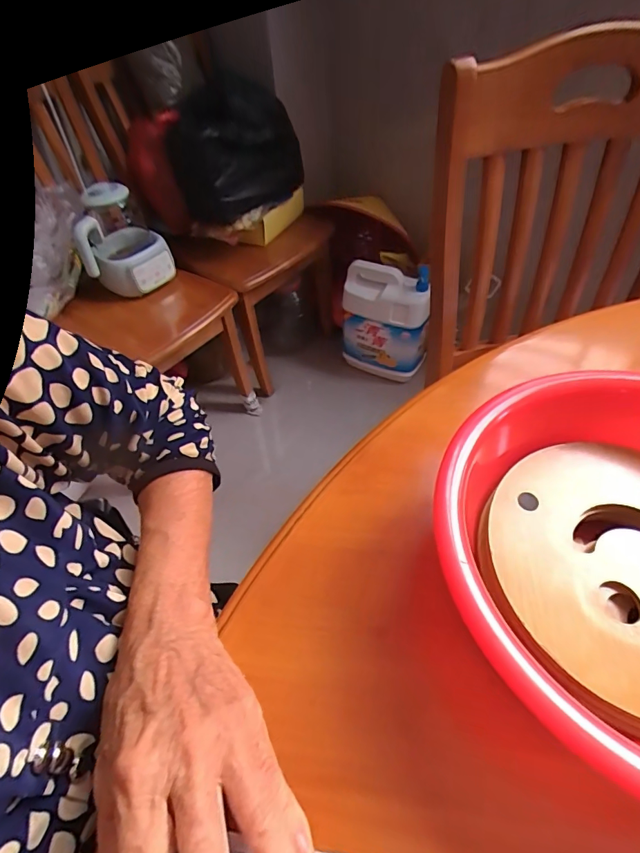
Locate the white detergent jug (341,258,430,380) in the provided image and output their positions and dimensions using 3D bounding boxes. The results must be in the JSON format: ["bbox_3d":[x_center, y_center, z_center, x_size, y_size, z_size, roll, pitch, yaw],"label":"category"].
[{"bbox_3d":[0.201,-0.321,1.358,0.265,0.315,0.134,16,53,16],"label":"white detergent jug"}]

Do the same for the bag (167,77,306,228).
[{"bbox_3d":[-0.211,-0.692,1.103,0.320,0.253,0.183,-5,50,-1],"label":"bag"}]

